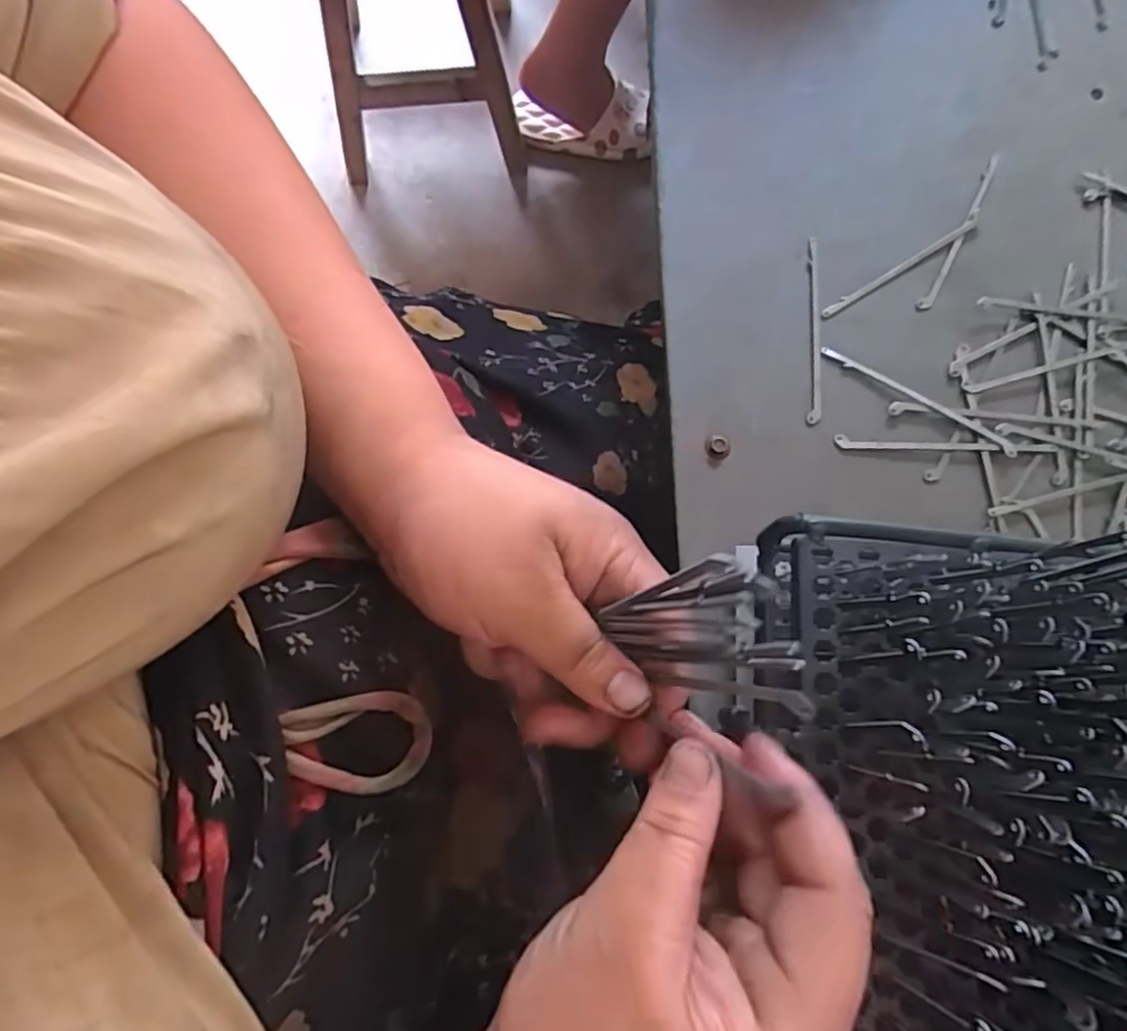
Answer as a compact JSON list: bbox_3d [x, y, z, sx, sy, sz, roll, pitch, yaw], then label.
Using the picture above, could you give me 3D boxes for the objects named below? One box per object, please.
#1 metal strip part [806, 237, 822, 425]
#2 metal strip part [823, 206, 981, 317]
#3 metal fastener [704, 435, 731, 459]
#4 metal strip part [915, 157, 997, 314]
[{"bbox_3d":[0.140,-0.104,0.372,0.008,0.005,0.110,5,78,0],"label":"metal strip part"},{"bbox_3d":[0.194,-0.143,0.379,0.112,0.005,0.008,-33,80,-8],"label":"metal strip part"},{"bbox_3d":[0.082,-0.036,0.352,0.013,0.005,0.013,0,78,-1],"label":"metal fastener"},{"bbox_3d":[0.229,-0.163,0.383,0.007,0.004,0.111,29,79,5],"label":"metal strip part"}]

